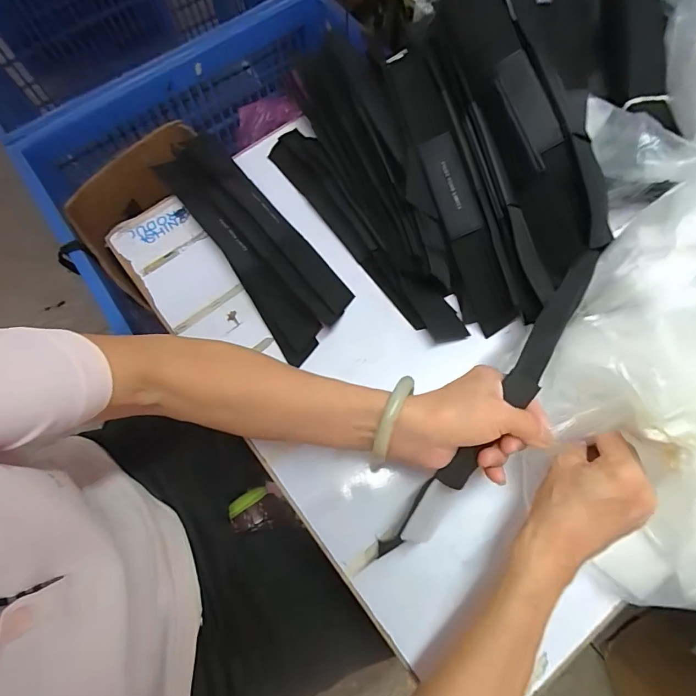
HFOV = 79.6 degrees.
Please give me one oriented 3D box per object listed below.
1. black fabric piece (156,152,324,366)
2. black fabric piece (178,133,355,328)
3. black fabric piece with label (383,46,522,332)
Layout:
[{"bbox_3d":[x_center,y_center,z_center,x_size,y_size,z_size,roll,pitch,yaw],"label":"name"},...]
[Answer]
[{"bbox_3d":[-0.129,-0.118,0.473,0.047,0.017,0.310,-35,73,-10],"label":"black fabric piece"},{"bbox_3d":[-0.104,-0.152,0.484,0.052,0.019,0.311,-37,74,-10],"label":"black fabric piece"},{"bbox_3d":[0.105,-0.158,0.425,0.049,0.010,0.292,-17,92,26],"label":"black fabric piece with label"}]

